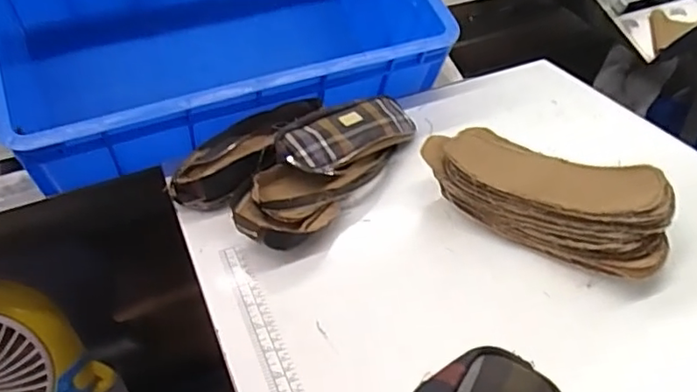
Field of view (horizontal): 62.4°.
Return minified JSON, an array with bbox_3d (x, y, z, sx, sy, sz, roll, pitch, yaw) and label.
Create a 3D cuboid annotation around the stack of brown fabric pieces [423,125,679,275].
[{"bbox_3d":[0.182,-0.002,0.542,0.225,0.054,0.106,20,45,28],"label":"stack of brown fabric pieces"}]

